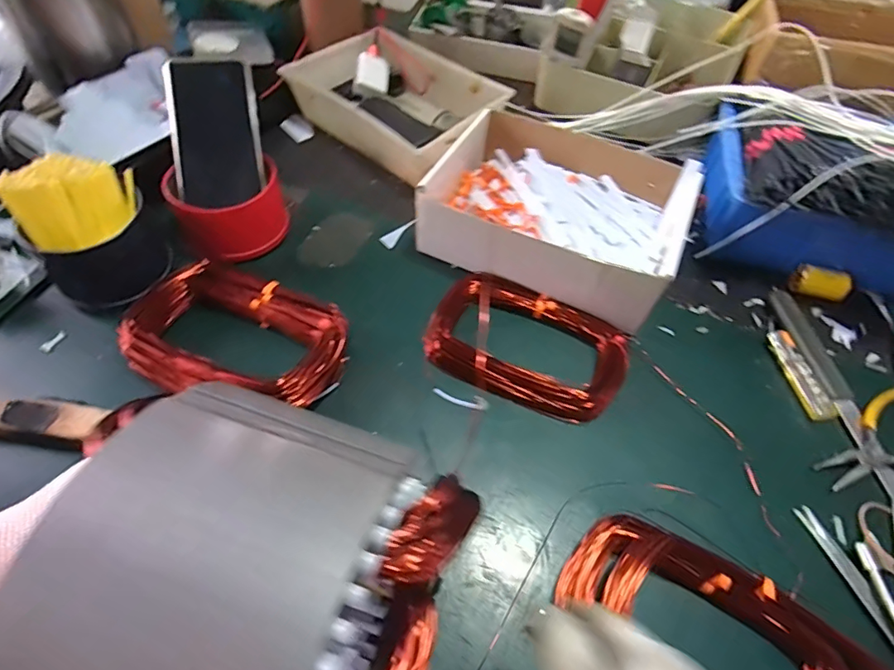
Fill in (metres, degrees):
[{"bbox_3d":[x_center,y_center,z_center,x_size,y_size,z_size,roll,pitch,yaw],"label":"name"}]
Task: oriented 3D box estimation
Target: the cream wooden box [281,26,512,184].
[{"bbox_3d":[-0.062,-0.292,0.621,0.247,0.067,0.169,40,63,21],"label":"cream wooden box"}]

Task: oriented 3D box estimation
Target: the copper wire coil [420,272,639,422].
[{"bbox_3d":[0.073,0.005,0.444,0.172,0.026,0.112,26,59,14],"label":"copper wire coil"}]

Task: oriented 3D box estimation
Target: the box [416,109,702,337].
[{"bbox_3d":[0.114,-0.132,0.503,0.244,0.059,0.196,23,58,12],"label":"box"}]

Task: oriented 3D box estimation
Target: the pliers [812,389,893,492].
[{"bbox_3d":[0.352,0.093,0.406,0.114,0.023,0.074,-13,58,-12],"label":"pliers"}]

